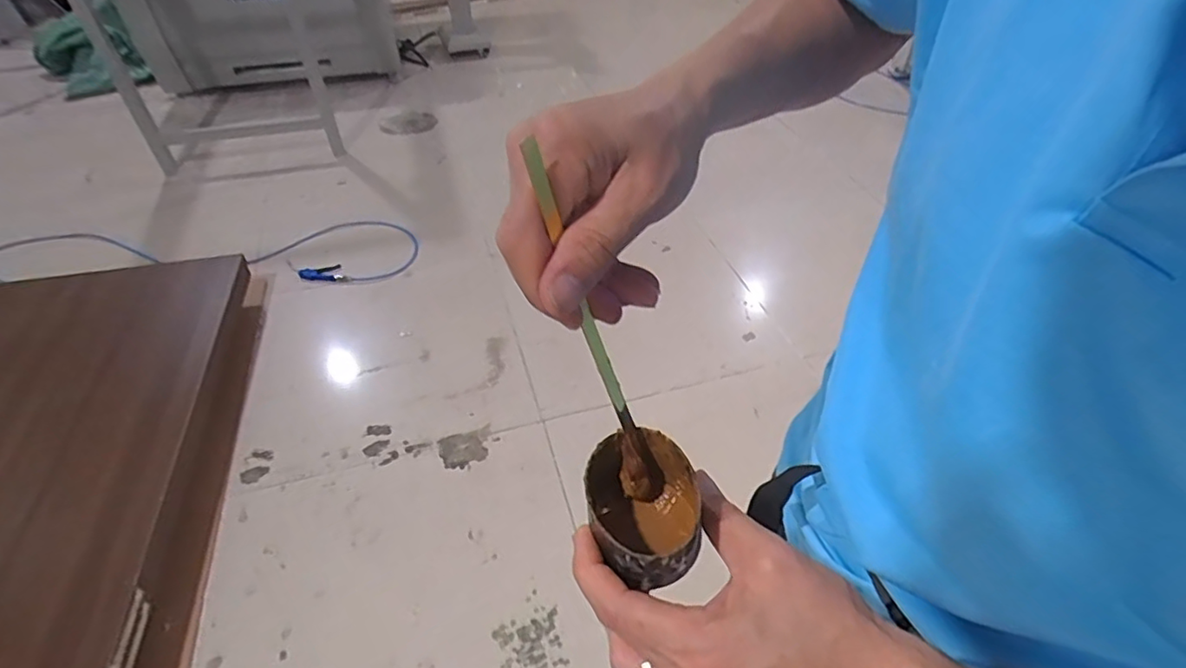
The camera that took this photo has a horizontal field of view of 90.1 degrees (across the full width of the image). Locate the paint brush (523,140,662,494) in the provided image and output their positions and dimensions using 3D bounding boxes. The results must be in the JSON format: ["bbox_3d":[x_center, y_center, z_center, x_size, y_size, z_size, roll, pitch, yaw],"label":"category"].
[{"bbox_3d":[0.003,0.010,0.283,0.013,0.210,0.024,10,44,35],"label":"paint brush"}]

